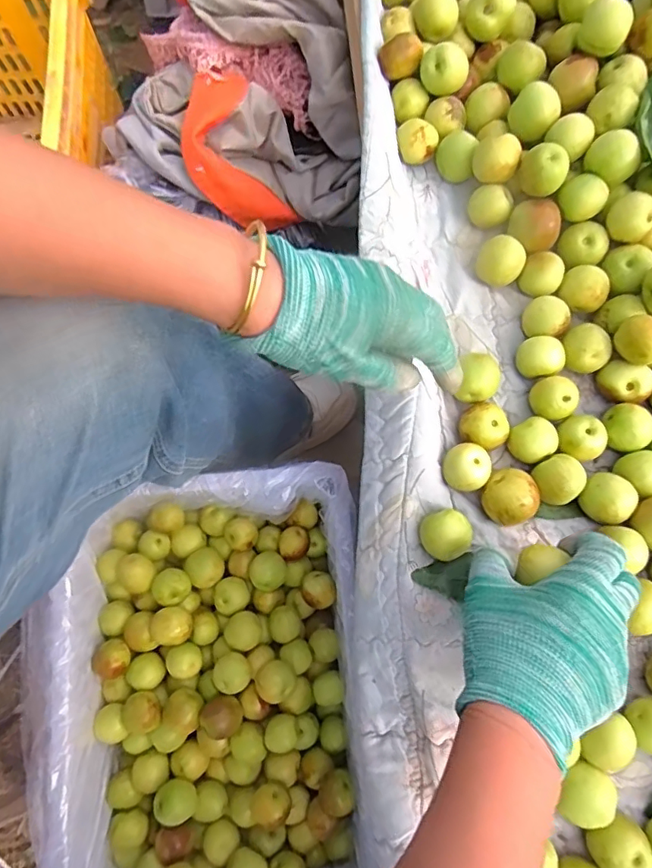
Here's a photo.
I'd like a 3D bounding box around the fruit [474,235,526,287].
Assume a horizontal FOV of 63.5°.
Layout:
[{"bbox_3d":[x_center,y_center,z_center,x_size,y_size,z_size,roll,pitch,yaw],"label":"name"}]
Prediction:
[{"bbox_3d":[0.138,-0.136,0.422,0.036,0.034,0.028,43,81,7],"label":"fruit"}]

